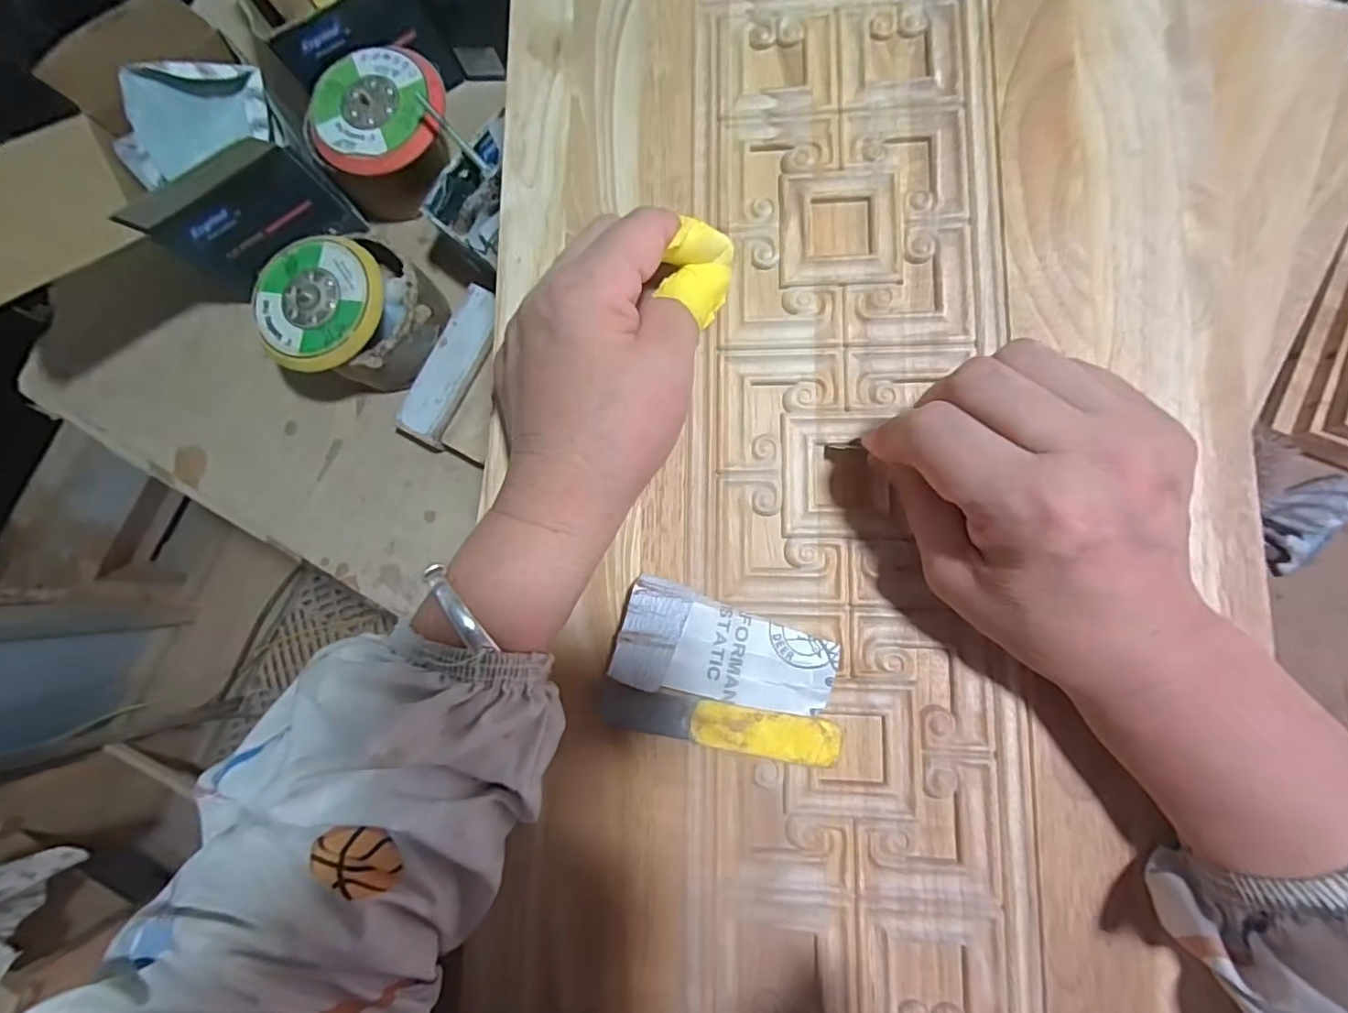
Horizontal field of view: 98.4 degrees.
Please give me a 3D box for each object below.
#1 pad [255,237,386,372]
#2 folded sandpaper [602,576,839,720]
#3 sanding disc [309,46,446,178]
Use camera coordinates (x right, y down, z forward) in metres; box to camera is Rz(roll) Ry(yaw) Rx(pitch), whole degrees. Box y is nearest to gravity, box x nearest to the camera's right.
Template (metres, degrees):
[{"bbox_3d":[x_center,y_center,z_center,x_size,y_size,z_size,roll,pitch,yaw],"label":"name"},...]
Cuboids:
[{"bbox_3d":[-0.289,-0.168,0.473,0.104,0.012,0.112,-10,82,4],"label":"pad"},{"bbox_3d":[0.021,0.061,0.242,0.088,0.010,0.042,14,84,7],"label":"folded sandpaper"},{"bbox_3d":[-0.249,-0.334,0.488,0.112,0.019,0.100,-16,81,3],"label":"sanding disc"}]

